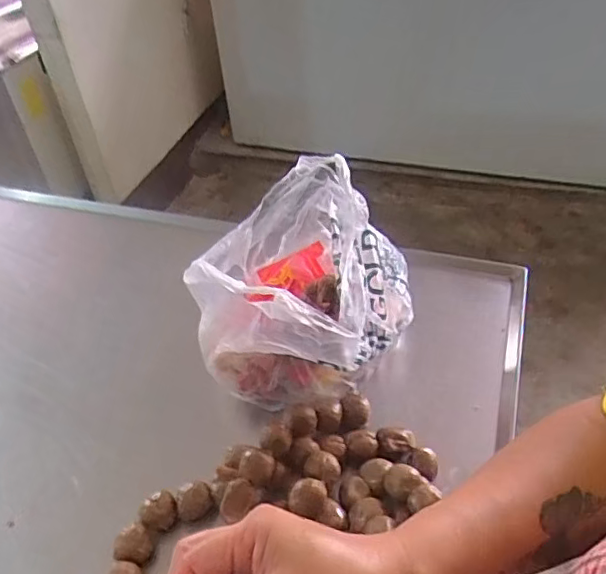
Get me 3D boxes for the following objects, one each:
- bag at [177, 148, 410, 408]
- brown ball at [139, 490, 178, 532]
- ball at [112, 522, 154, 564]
[{"bbox_3d":[0.004,0.004,0.638,0.210,0.208,0.244,19,48,24],"label":"bag"},{"bbox_3d":[-0.141,0.220,0.552,0.034,0.029,0.032,-3,42,3],"label":"brown ball"},{"bbox_3d":[-0.156,0.242,0.527,0.030,0.029,0.032,-3,42,3],"label":"ball"}]

